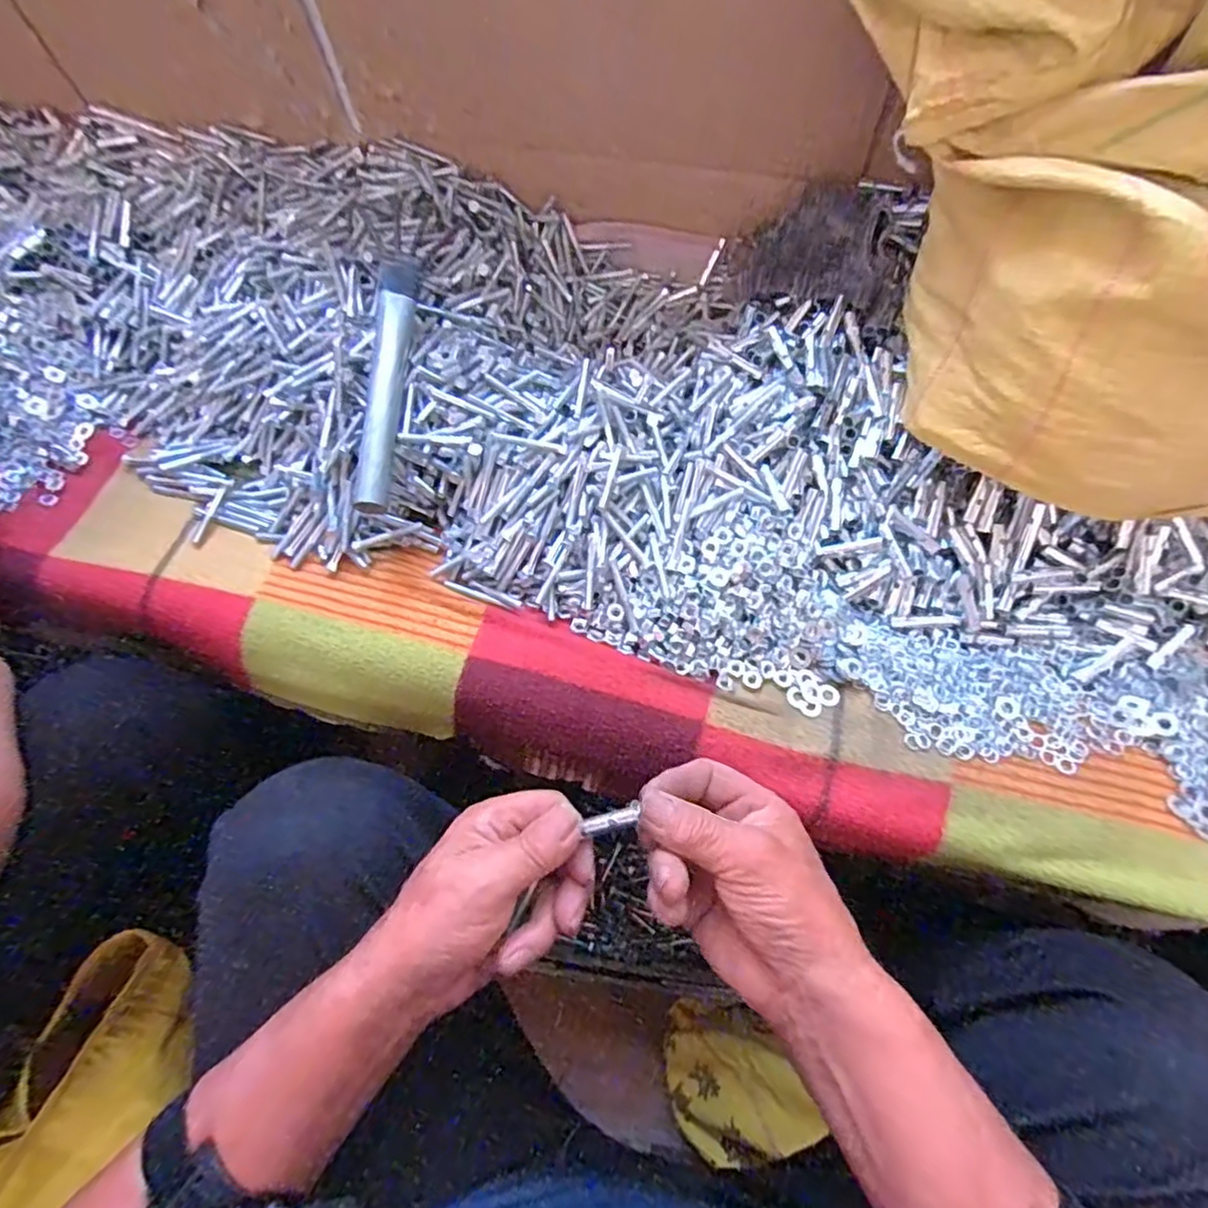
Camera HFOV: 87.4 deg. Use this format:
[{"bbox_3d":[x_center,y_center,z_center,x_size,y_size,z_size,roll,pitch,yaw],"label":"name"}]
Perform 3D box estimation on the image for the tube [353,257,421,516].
[{"bbox_3d":[-0.171,-0.175,0.498,0.028,0.029,0.213,3,76,-1],"label":"tube"}]

